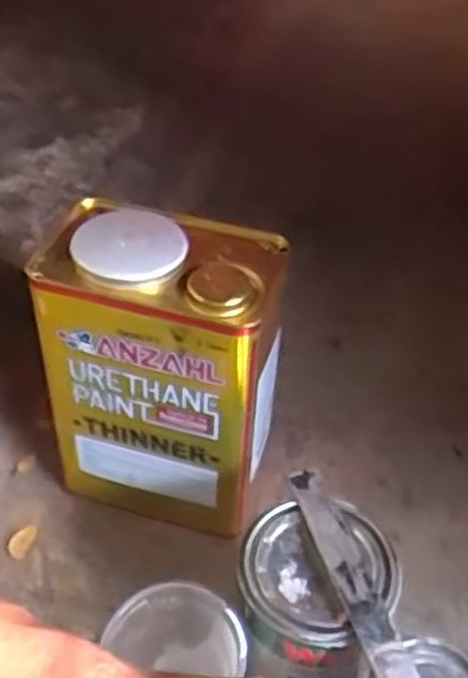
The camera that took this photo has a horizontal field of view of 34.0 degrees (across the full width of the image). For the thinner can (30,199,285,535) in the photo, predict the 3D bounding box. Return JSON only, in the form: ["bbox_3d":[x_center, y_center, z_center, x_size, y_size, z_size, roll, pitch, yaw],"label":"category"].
[{"bbox_3d":[-0.052,0.019,0.601,0.166,0.229,0.114,14,46,12],"label":"thinner can"}]

